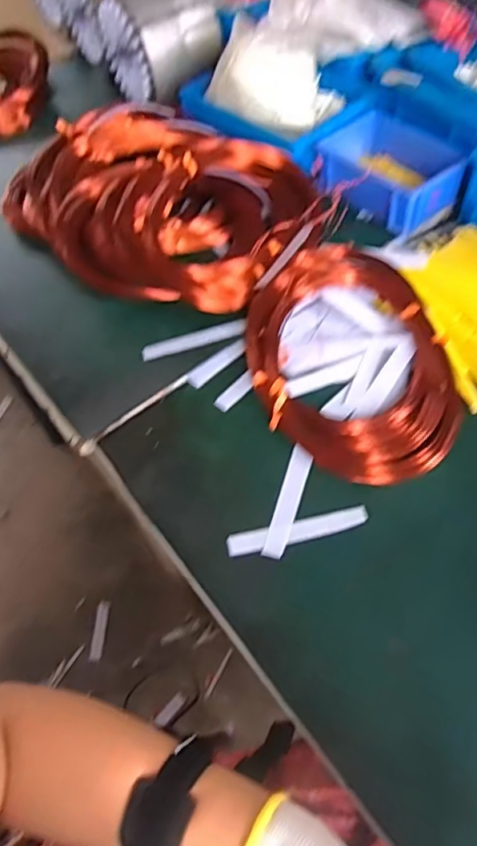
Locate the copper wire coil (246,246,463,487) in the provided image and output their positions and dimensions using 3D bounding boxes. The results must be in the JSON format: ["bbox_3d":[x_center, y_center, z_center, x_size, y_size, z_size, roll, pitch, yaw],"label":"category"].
[{"bbox_3d":[0.098,-0.064,0.483,0.171,0.049,0.239,-12,57,-2],"label":"copper wire coil"}]

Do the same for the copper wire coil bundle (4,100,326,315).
[{"bbox_3d":[-0.097,-0.255,0.601,0.237,0.087,0.341,-38,62,-18],"label":"copper wire coil bundle"}]

